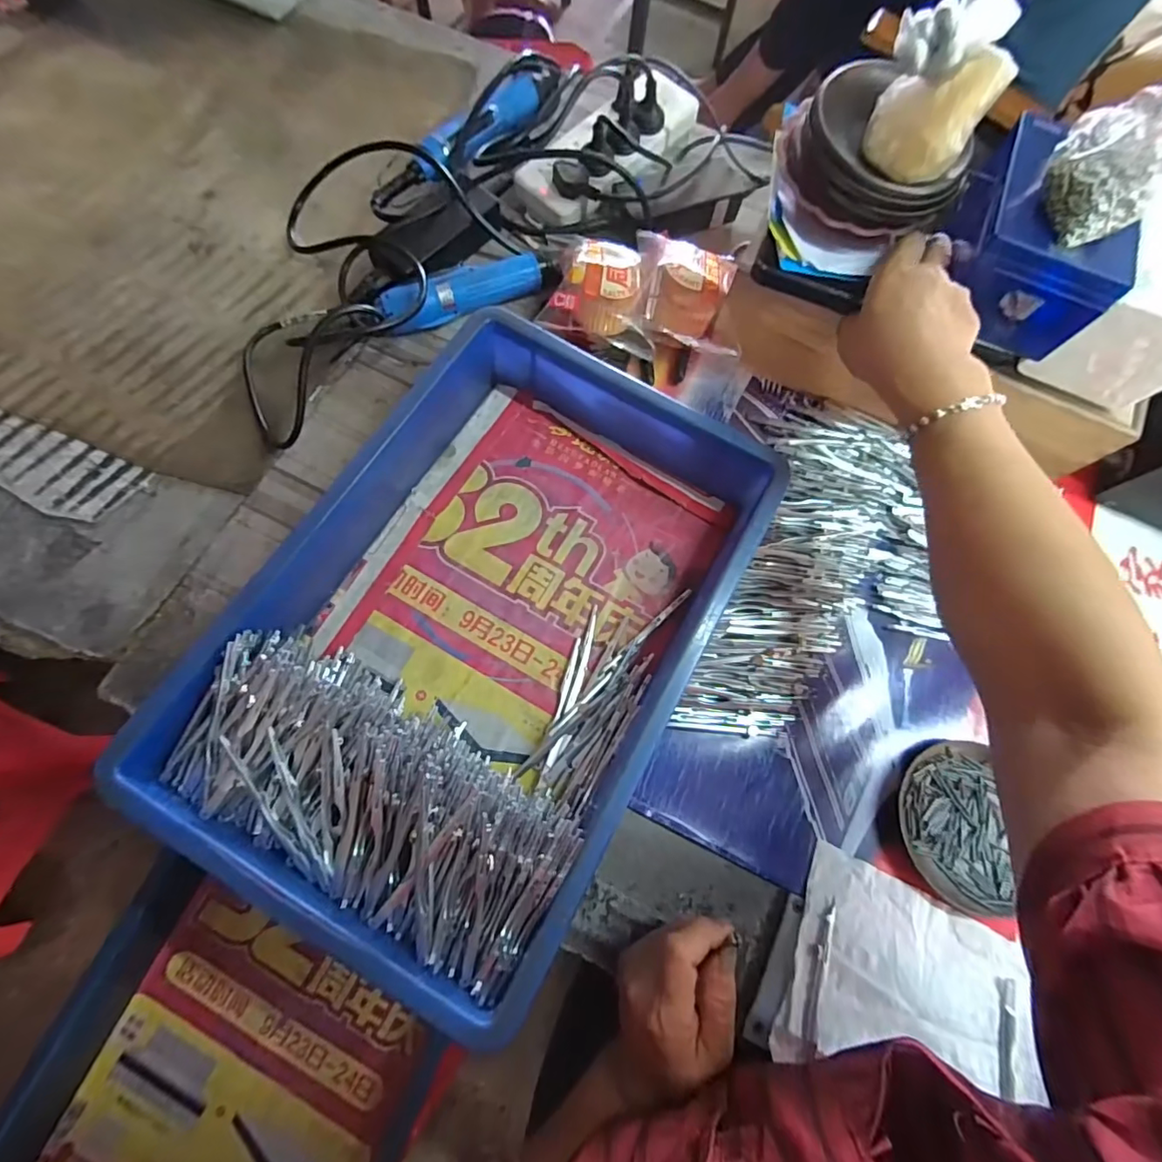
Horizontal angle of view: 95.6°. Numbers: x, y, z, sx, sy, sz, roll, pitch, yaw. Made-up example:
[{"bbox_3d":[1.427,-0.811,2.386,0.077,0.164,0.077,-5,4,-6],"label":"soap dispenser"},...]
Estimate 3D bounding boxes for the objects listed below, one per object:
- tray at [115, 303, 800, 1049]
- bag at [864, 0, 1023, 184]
[{"bbox_3d":[-0.056,0.026,0.386,0.299,0.081,0.413,27,73,7],"label":"tray"},{"bbox_3d":[0.227,-0.314,0.334,0.072,0.066,0.071,34,75,7],"label":"bag"}]

